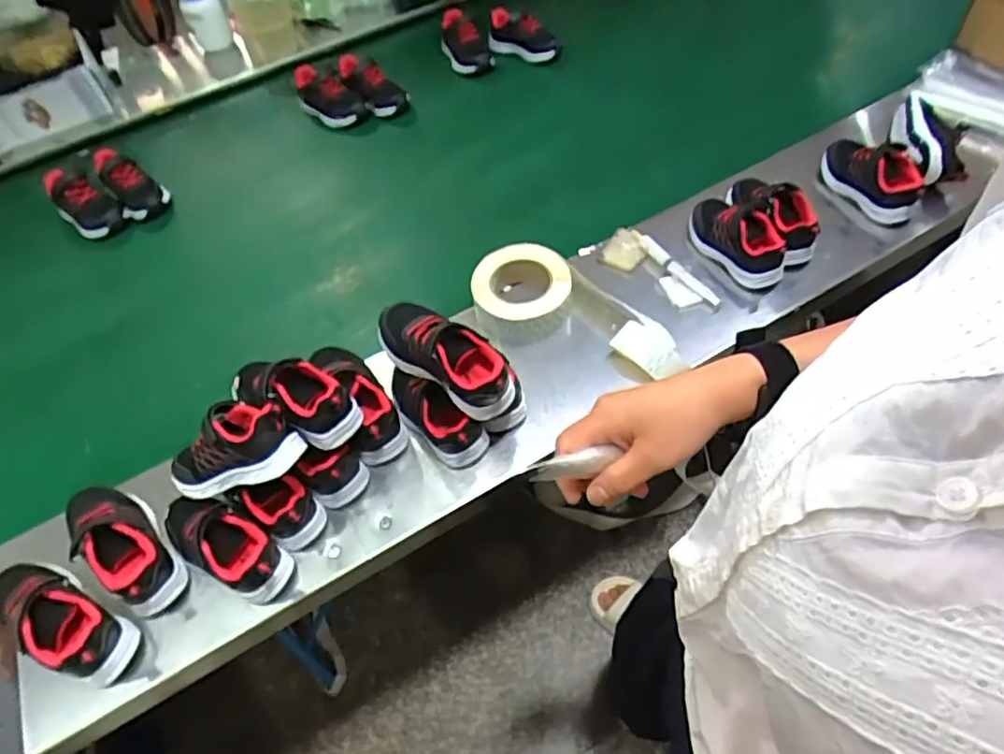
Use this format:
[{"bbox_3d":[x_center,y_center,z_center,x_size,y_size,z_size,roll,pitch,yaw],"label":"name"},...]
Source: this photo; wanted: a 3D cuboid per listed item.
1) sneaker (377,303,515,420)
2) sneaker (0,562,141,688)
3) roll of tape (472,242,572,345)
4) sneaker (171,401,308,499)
[{"bbox_3d":[-0.062,-0.027,0.683,0.168,0.072,0.061,32,63,24],"label":"sneaker"},{"bbox_3d":[-0.433,0.228,0.633,0.170,0.066,0.066,26,61,22],"label":"sneaker"},{"bbox_3d":[0.025,-0.110,0.824,0.120,0.058,0.117,-3,54,4],"label":"roll of tape"},{"bbox_3d":[-0.270,0.066,0.647,0.142,0.081,0.060,-14,11,15],"label":"sneaker"}]

